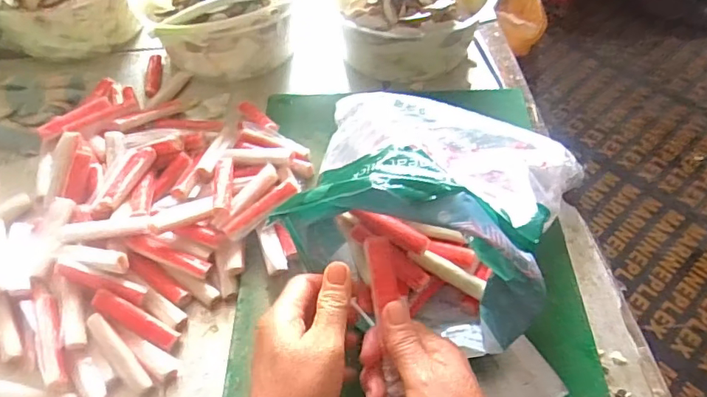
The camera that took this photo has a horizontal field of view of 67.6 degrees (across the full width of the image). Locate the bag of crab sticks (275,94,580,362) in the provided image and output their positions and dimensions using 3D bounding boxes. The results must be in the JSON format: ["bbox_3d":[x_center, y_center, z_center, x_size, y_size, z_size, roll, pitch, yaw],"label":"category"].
[{"bbox_3d":[0.064,-0.021,0.482,0.252,0.134,0.249,23,56,17],"label":"bag of crab sticks"}]

